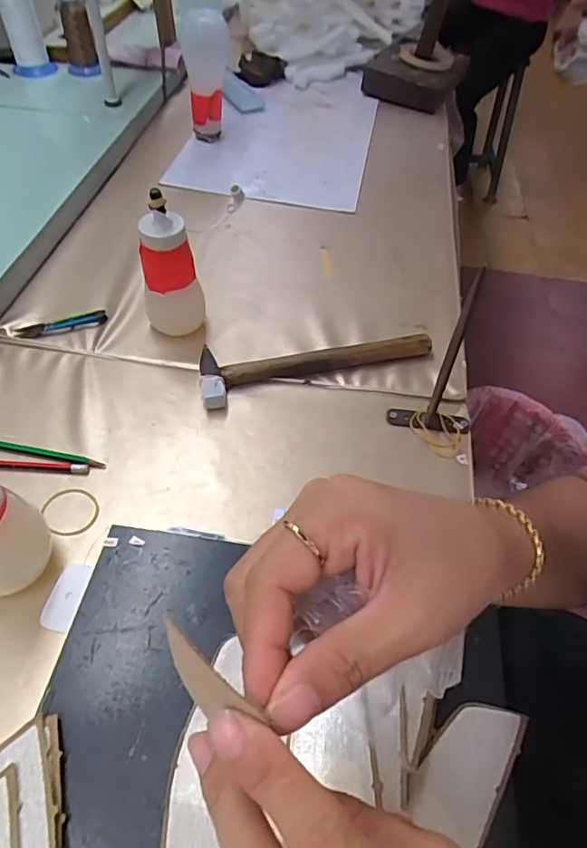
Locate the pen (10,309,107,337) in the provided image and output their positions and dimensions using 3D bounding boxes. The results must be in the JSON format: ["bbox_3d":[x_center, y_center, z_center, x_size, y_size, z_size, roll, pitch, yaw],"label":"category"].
[{"bbox_3d":[-0.264,-0.113,0.594,0.099,0.007,0.020,-18,55,-17],"label":"pen"}]

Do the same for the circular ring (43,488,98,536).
[{"bbox_3d":[-0.191,0.075,0.451,0.042,0.004,0.046,2,52,-3],"label":"circular ring"}]

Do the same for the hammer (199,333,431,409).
[{"bbox_3d":[0.021,-0.073,0.564,0.249,0.029,0.070,-12,54,-14],"label":"hammer"}]

